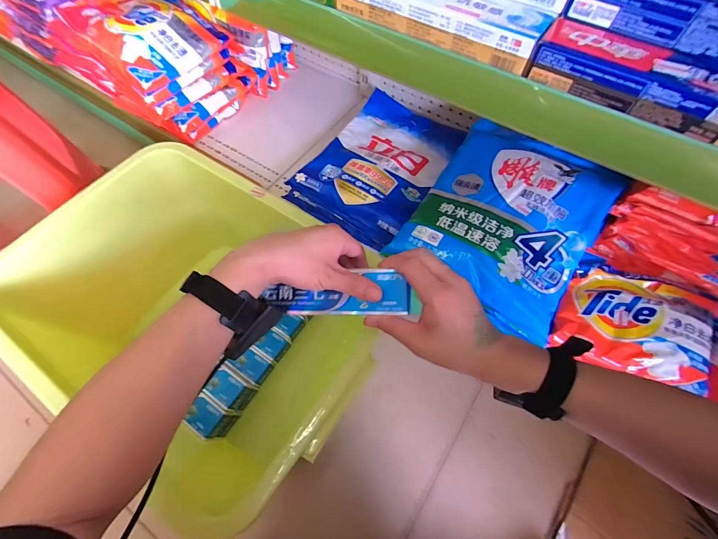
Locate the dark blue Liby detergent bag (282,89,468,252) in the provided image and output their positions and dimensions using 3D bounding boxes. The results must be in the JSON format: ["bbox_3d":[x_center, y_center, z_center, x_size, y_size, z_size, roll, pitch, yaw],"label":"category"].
[{"bbox_3d":[0.054,-0.227,0.666,0.234,0.066,0.353,29,66,14],"label":"dark blue Liby detergent bag"}]

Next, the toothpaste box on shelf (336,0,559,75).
[{"bbox_3d":[0.075,-0.248,0.317,0.199,0.032,0.055,30,66,14],"label":"toothpaste box on shelf"}]

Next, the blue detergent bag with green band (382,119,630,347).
[{"bbox_3d":[0.239,-0.084,0.531,0.261,0.069,0.294,32,67,15],"label":"blue detergent bag with green band"}]

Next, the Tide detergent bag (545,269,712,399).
[{"bbox_3d":[0.380,0.071,0.459,0.175,0.044,0.140,24,65,12],"label":"Tide detergent bag"}]

